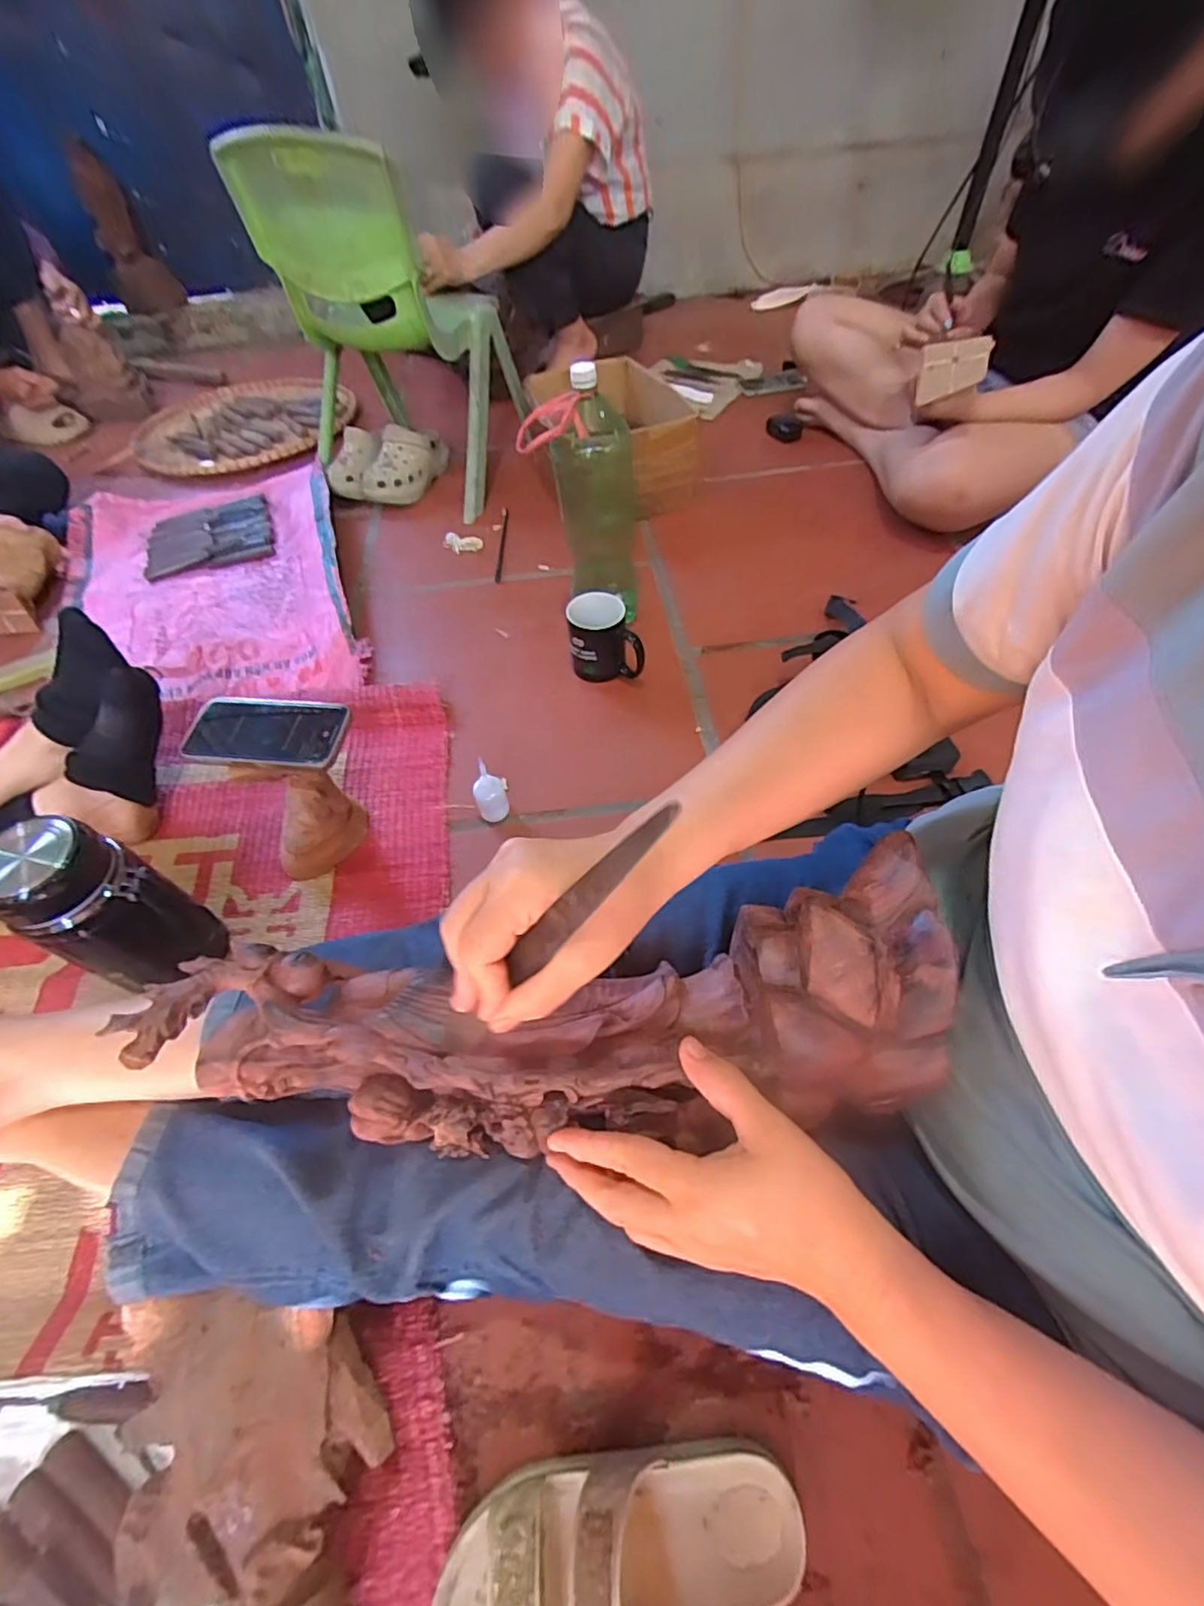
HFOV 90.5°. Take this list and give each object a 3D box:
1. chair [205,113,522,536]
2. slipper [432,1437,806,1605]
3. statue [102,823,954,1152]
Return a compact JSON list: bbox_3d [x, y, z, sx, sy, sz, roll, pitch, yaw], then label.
[{"bbox_3d":[-0.363,-0.843,1.071,0.357,0.498,0.380,14,55,14],"label":"chair"},{"bbox_3d":[0.010,0.453,0.355,0.220,0.072,0.085,-11,55,-7],"label":"slipper"},{"bbox_3d":[-0.030,0.120,0.334,0.411,0.092,0.115,-7,54,5],"label":"statue"}]

